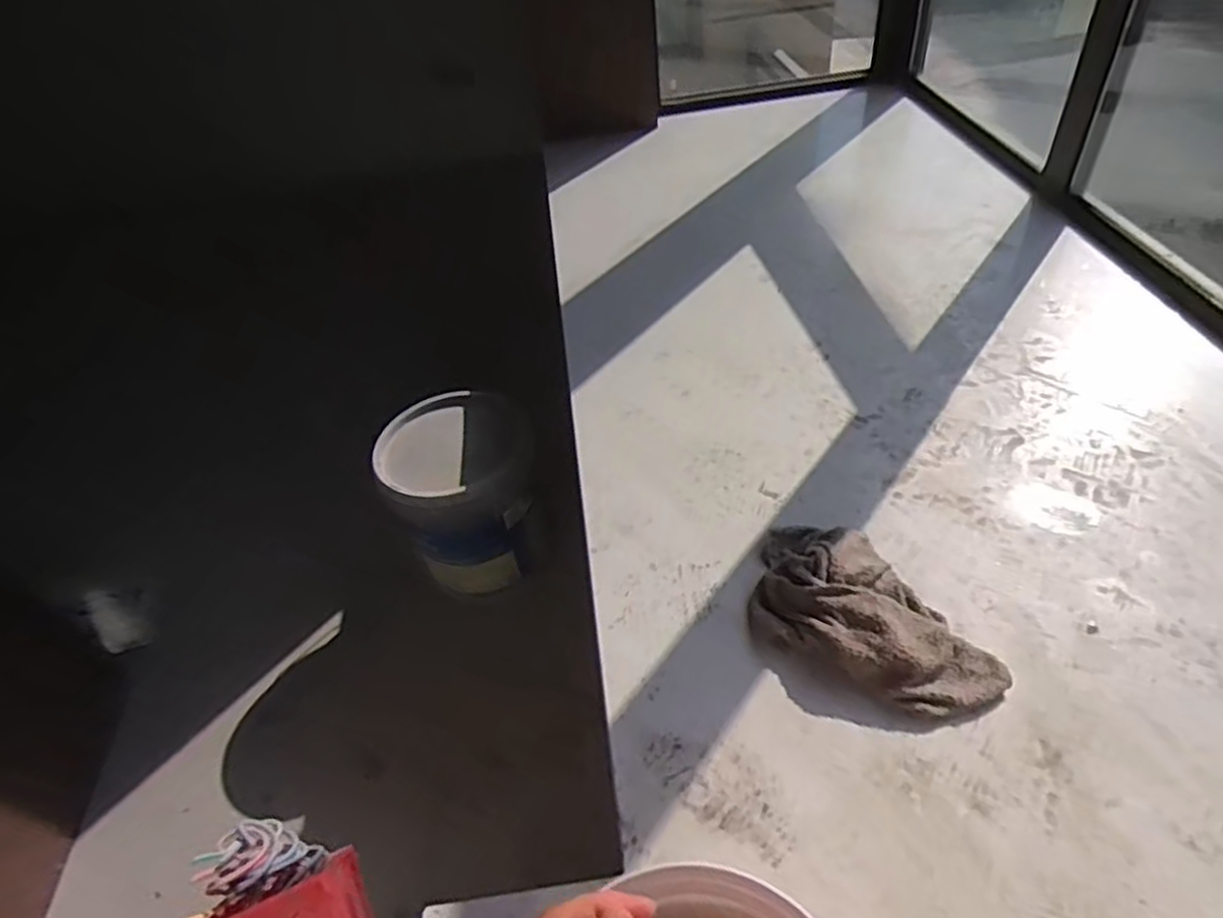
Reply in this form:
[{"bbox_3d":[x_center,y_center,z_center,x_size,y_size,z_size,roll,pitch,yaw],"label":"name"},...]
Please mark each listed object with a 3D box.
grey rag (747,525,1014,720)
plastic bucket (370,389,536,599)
[{"bbox_3d":[0.271,0.157,0.757,0.270,0.052,0.160,23,52,27],"label":"grey rag"},{"bbox_3d":[-0.295,0.064,1.516,0.288,0.328,0.287,-4,44,4],"label":"plastic bucket"}]

